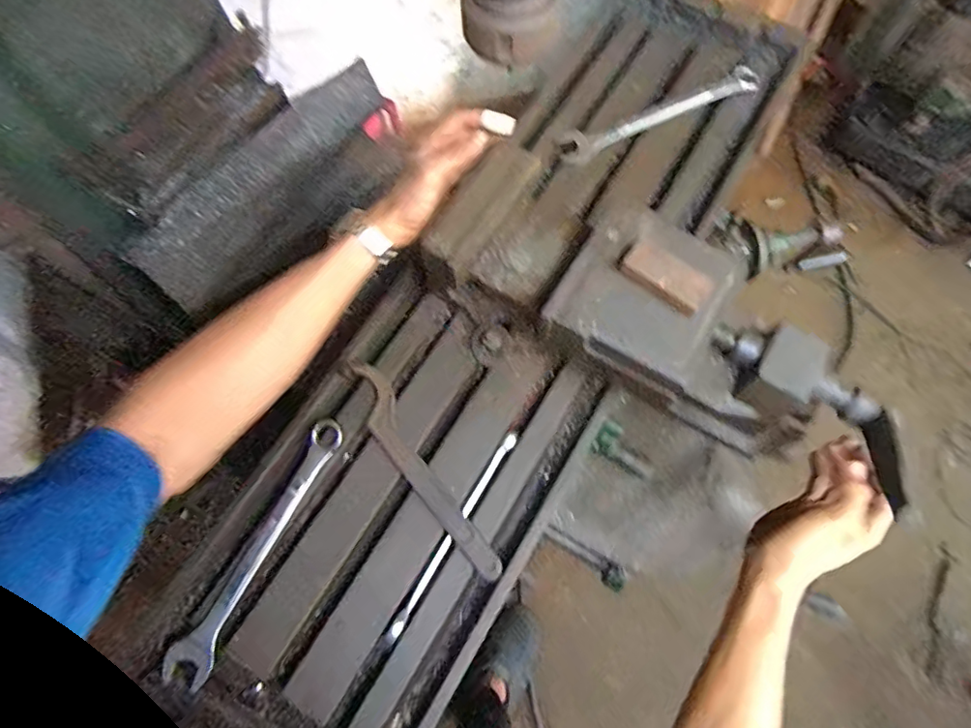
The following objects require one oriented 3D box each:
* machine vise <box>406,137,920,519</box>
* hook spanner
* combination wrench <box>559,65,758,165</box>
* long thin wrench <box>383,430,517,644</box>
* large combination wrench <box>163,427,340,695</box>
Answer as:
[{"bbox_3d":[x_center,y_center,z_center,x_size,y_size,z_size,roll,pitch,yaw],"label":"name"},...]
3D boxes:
[{"bbox_3d":[0.144,-0.041,0.507,0.401,0.107,0.152,34,74,12],"label":"machine vise"},{"bbox_3d":[-0.065,0.097,0.538,0.037,0.012,0.248,-35,73,-11],"label":"hook spanner"},{"bbox_3d":[0.212,-0.307,0.679,0.265,0.013,0.040,-24,71,-7],"label":"combination wrench"},{"bbox_3d":[-0.028,0.155,0.515,0.012,0.013,0.210,29,73,11],"label":"long thin wrench"},{"bbox_3d":[-0.203,0.167,0.508,0.039,0.012,0.249,27,72,11],"label":"large combination wrench"}]

